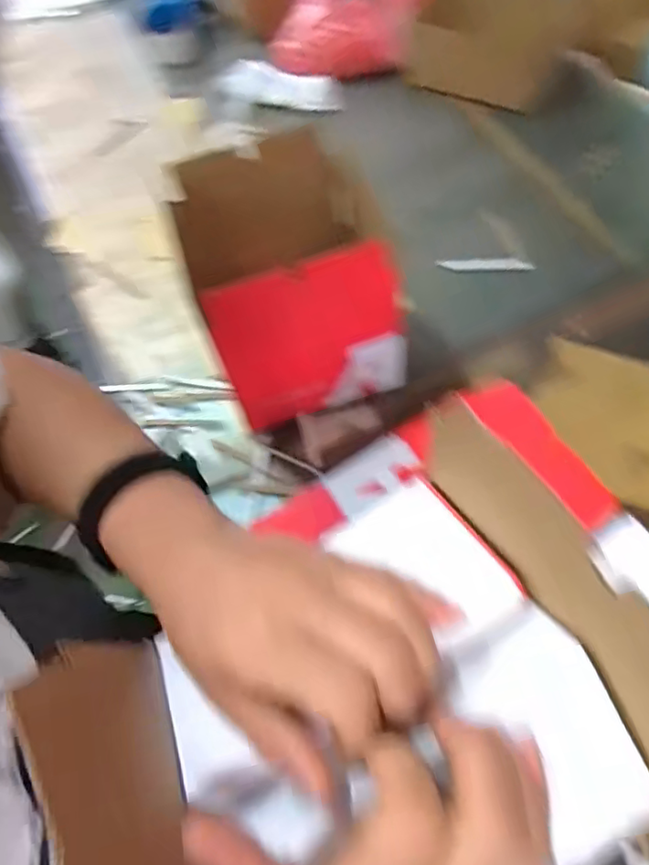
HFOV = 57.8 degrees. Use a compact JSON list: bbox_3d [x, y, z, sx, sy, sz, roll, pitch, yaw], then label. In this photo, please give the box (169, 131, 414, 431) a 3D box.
[{"bbox_3d":[-0.033,-0.153,0.616,0.172,0.196,0.211,-17,63,-3],"label":"box"}]

